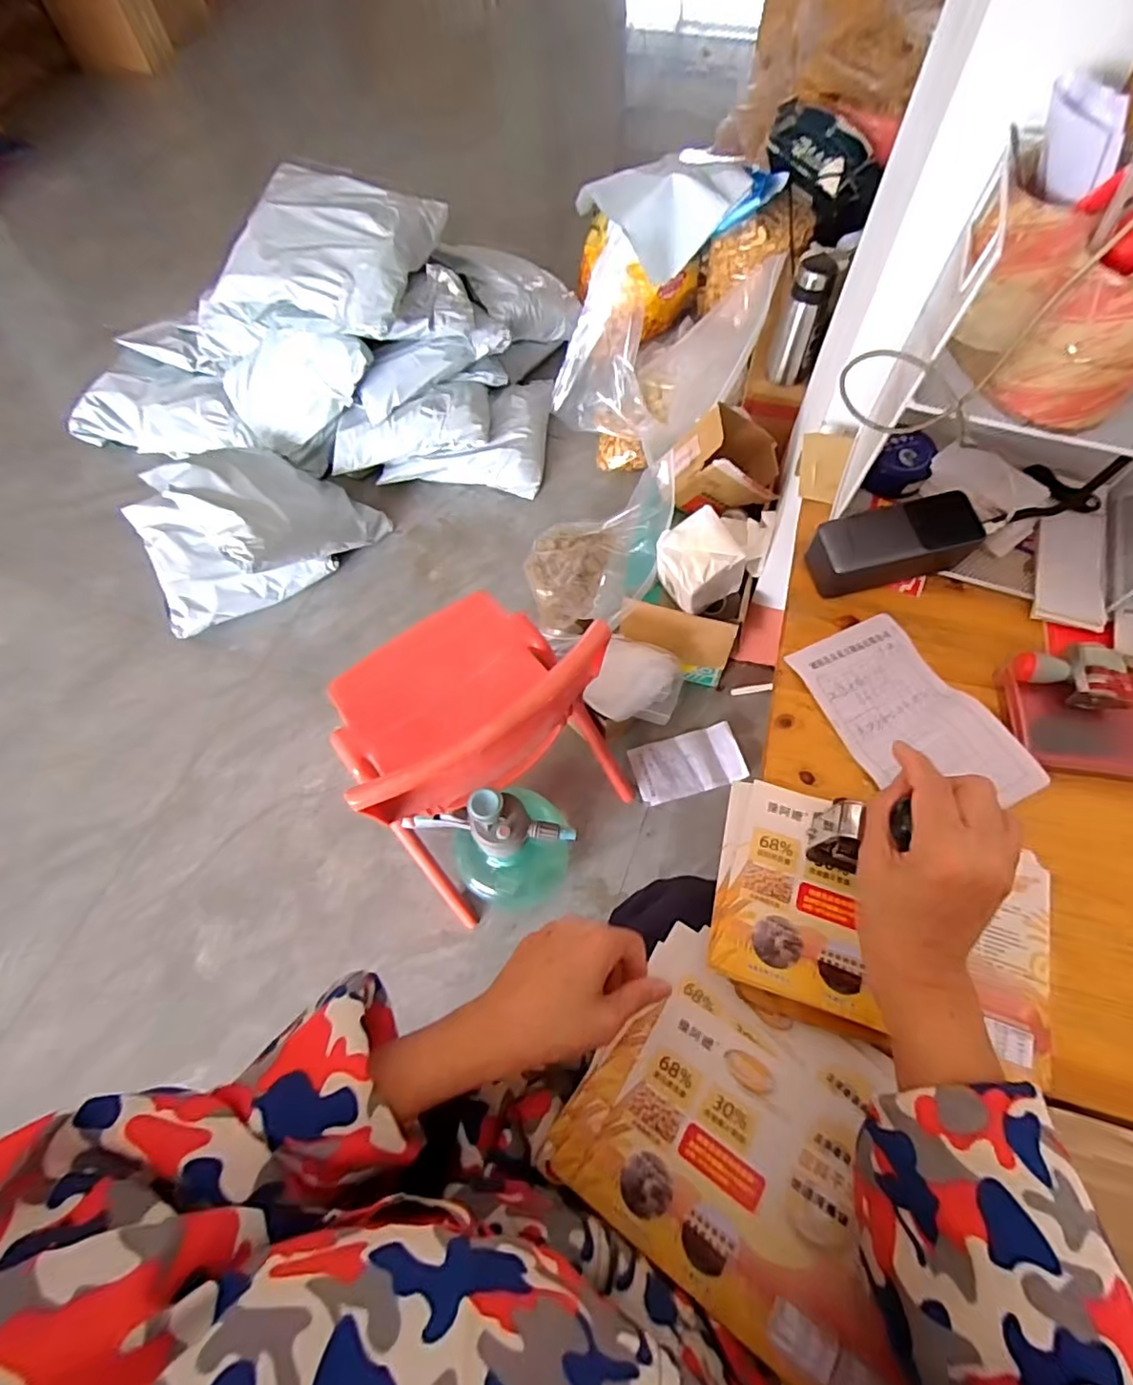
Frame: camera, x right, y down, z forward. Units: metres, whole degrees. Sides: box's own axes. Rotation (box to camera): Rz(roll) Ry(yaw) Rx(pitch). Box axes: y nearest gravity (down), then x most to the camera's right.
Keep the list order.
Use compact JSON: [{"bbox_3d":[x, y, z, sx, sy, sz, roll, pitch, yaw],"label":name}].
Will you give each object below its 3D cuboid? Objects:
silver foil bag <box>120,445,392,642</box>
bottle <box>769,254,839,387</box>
[{"bbox_3d":[-0.578,-0.318,1.111,0.421,0.156,0.287,-25,65,-10],"label":"silver foil bag"},{"bbox_3d":[0.383,-0.600,0.951,0.070,0.171,0.058,17,66,10],"label":"bottle"}]

